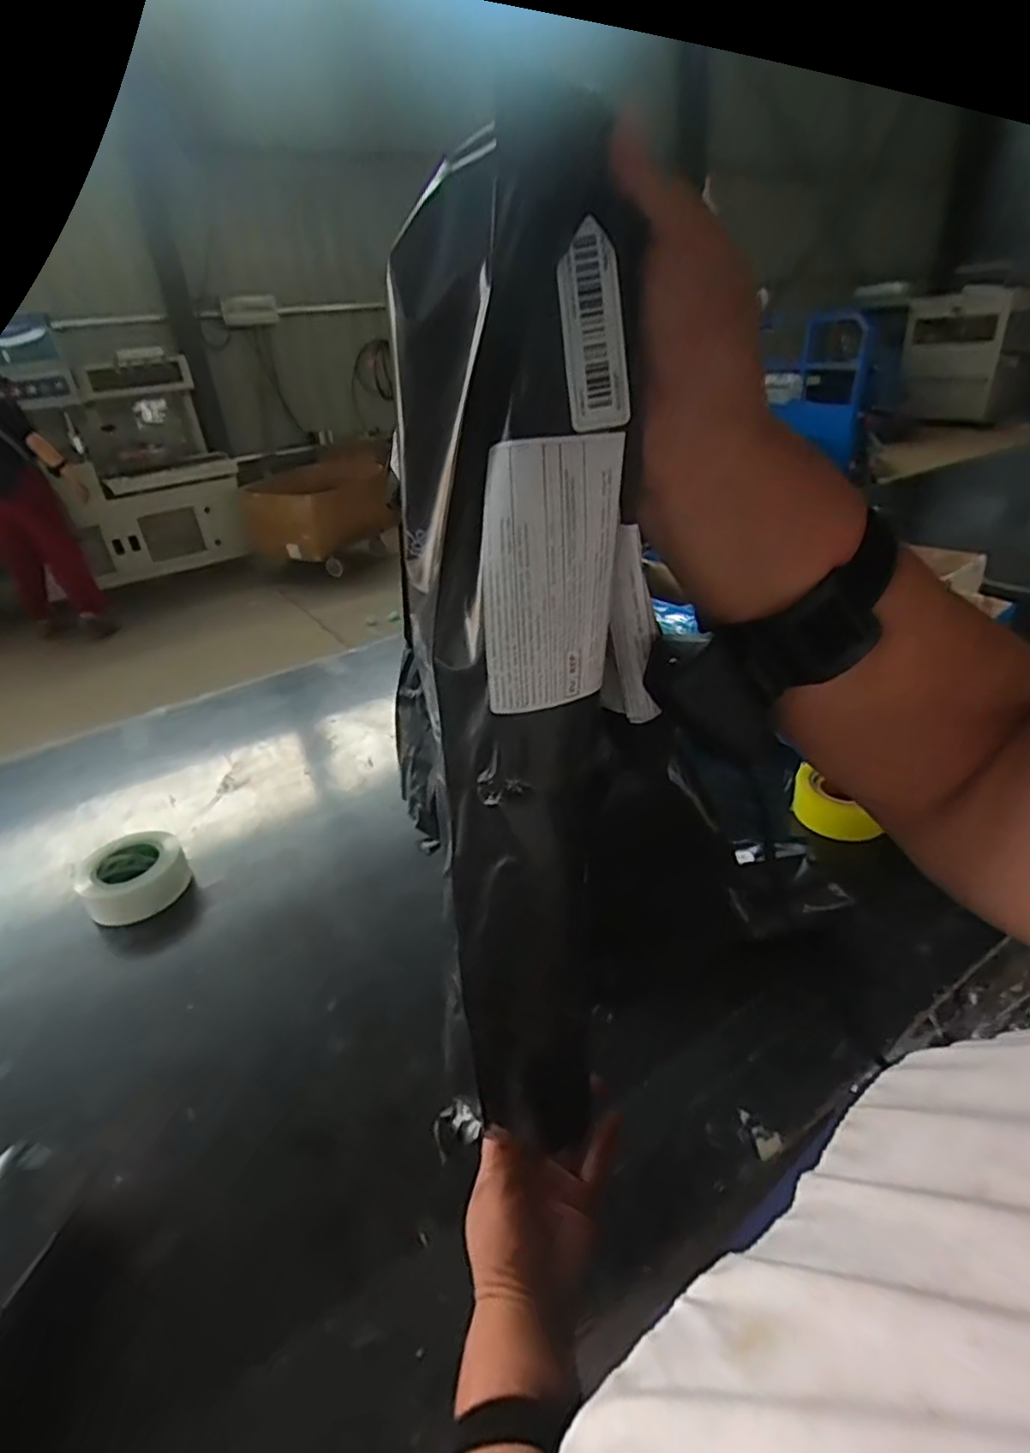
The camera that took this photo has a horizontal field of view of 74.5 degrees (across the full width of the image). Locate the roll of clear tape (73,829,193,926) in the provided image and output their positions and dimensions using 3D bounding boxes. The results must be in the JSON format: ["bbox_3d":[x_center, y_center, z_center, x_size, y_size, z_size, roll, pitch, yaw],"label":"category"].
[{"bbox_3d":[-0.492,0.192,0.877,0.119,0.063,0.119,-4,30,2],"label":"roll of clear tape"}]

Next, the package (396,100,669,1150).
[{"bbox_3d":[0.009,-0.006,0.310,0.113,0.412,0.070,-4,24,-1],"label":"package"}]

